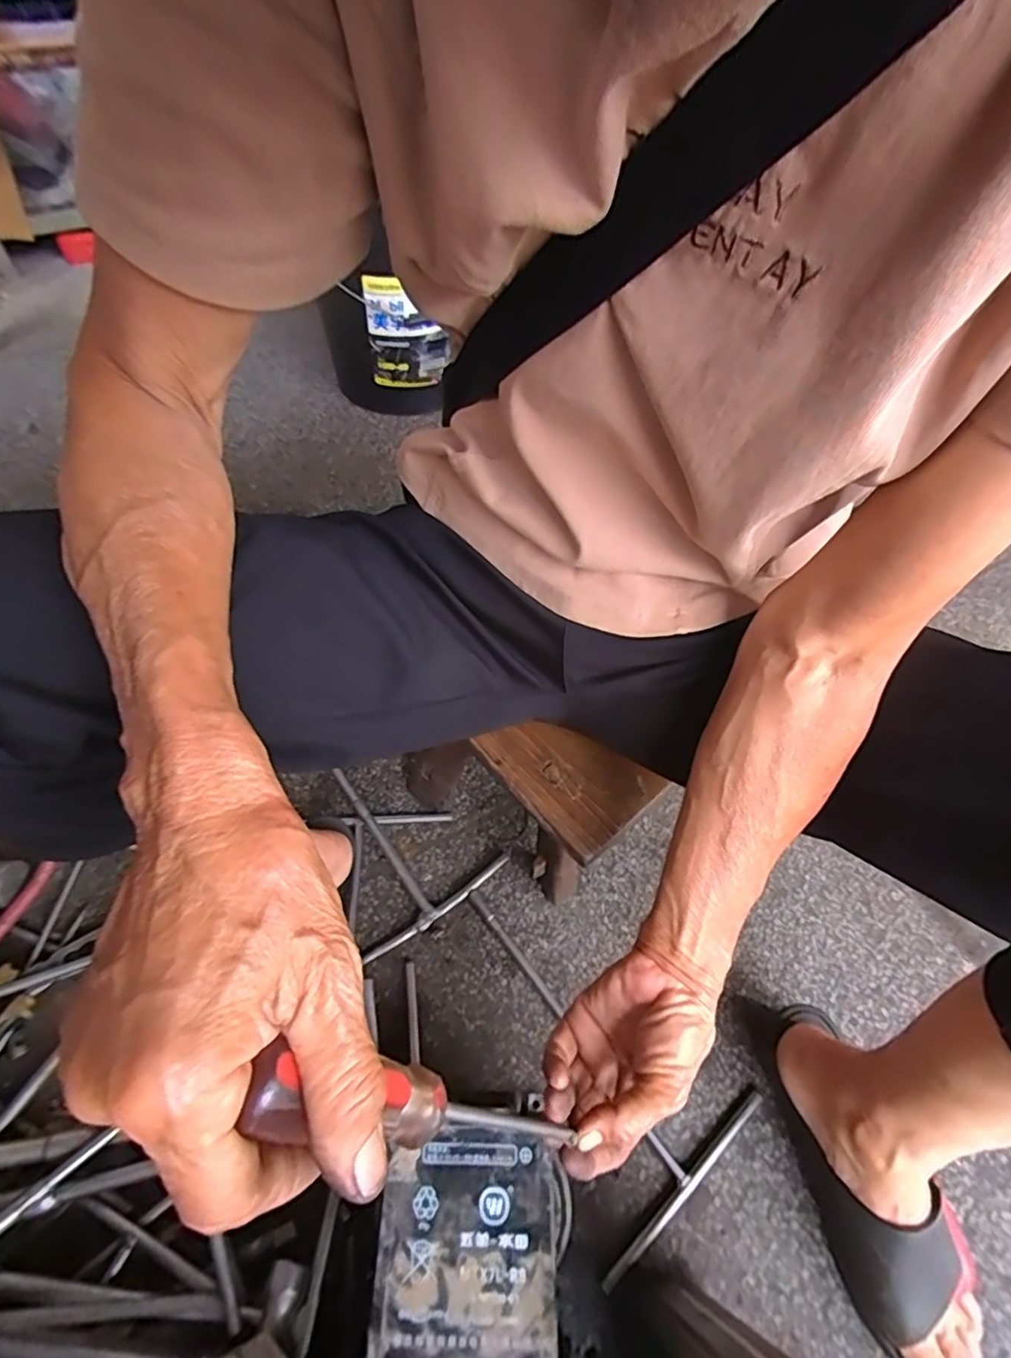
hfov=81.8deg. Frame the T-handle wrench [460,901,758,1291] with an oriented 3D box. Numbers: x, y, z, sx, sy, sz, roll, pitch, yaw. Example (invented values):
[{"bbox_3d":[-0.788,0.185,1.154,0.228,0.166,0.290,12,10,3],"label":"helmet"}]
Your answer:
[{"bbox_3d":[0.056,0.313,0.527,0.178,0.008,0.291,-34,63,-22],"label":"T-handle wrench"}]

